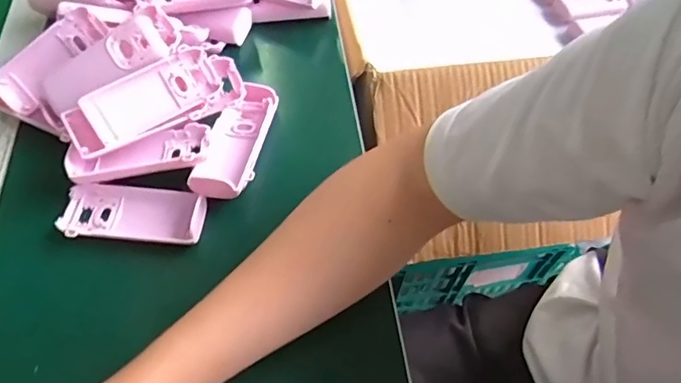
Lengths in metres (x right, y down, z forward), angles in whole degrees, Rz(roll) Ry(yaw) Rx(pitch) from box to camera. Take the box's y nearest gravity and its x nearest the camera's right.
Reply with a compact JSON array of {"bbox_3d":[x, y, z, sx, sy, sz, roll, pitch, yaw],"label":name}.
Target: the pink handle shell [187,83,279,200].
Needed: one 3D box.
[{"bbox_3d":[-0.088,-0.047,0.428,0.047,0.026,0.117,11,58,5],"label":"pink handle shell"}]

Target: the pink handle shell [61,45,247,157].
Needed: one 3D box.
[{"bbox_3d":[-0.150,-0.076,0.420,0.138,0.021,0.053,-28,96,-21],"label":"pink handle shell"}]

